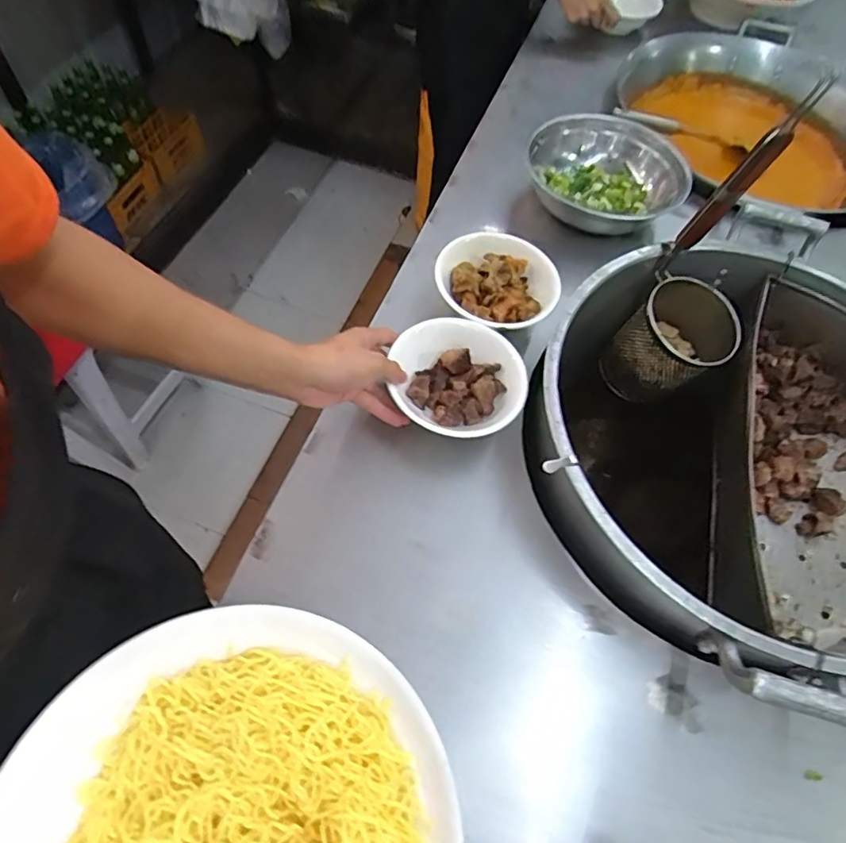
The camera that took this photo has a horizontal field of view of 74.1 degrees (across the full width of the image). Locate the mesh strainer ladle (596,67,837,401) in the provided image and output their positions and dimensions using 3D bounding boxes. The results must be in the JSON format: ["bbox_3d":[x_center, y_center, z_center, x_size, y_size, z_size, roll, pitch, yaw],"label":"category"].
[{"bbox_3d":[0.316,-0.144,0.630,0.109,0.308,0.126,-17,61,-15],"label":"mesh strainer ladle"}]

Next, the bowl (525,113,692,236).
[{"bbox_3d":[0.258,-0.348,0.796,0.217,0.083,0.203,2,58,-3],"label":"bowl"}]

